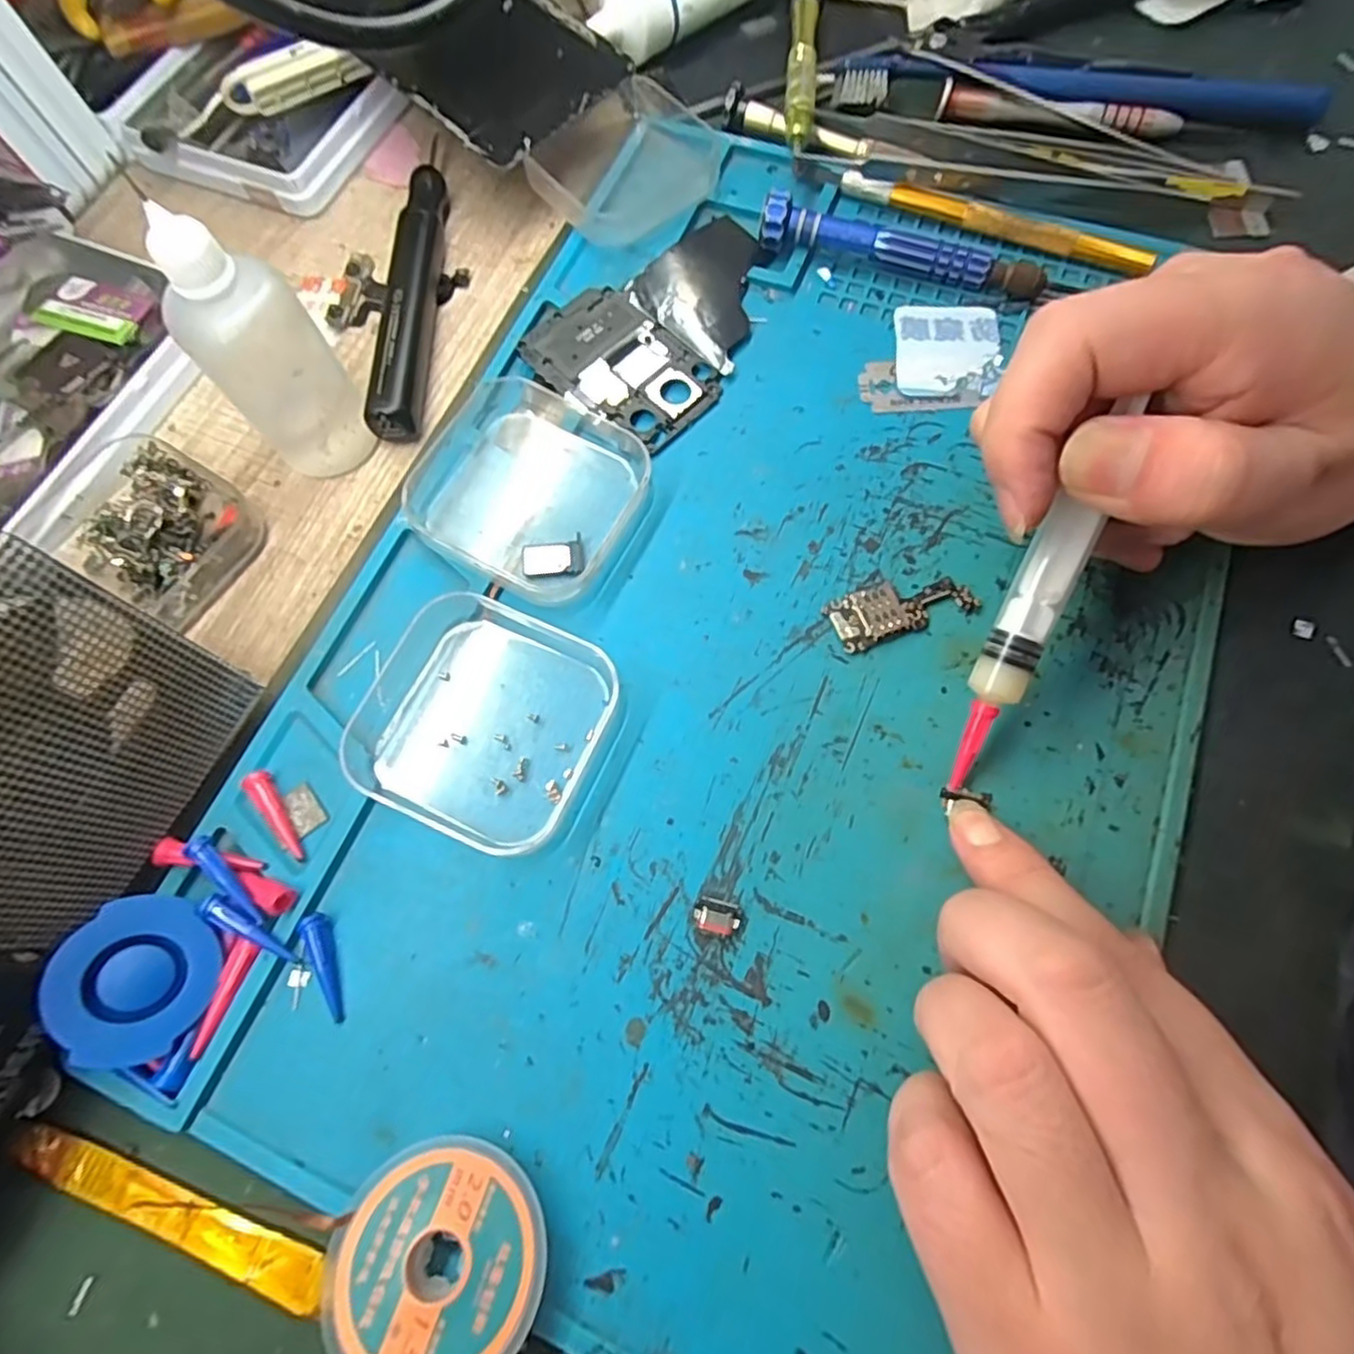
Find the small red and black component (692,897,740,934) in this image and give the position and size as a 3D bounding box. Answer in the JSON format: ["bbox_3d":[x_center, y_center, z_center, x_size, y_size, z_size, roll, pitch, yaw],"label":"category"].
[{"bbox_3d":[0.011,0.063,0.181,0.012,0.004,0.008,19,73,9],"label":"small red and black component"}]

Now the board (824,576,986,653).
[{"bbox_3d":[0.068,-0.022,0.208,0.043,0.005,0.018,-19,72,-4],"label":"board"}]

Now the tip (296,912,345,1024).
[{"bbox_3d":[-0.093,0.076,0.179,0.007,0.005,0.027,-21,72,-5],"label":"tip"}]

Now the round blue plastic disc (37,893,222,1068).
[{"bbox_3d":[-0.132,0.074,0.168,0.033,0.004,0.037,35,57,-22],"label":"round blue plastic disc"}]

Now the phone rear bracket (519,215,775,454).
[{"bbox_3d":[0.000,-0.127,0.246,0.098,0.006,0.067,-41,74,-11],"label":"phone rear bracket"}]

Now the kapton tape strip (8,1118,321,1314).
[{"bbox_3d":[-0.122,0.128,0.165,0.084,0.004,0.011,19,57,7],"label":"kapton tape strip"}]

